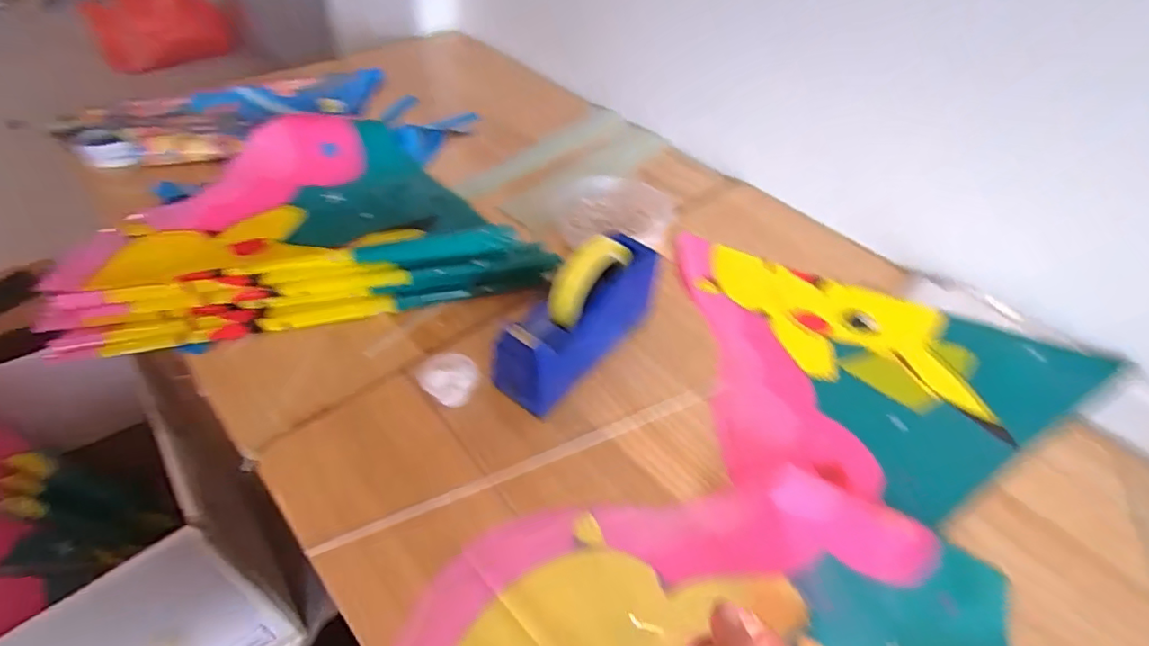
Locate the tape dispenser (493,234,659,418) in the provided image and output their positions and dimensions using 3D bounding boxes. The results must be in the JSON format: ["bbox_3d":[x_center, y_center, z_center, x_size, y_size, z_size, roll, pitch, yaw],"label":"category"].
[{"bbox_3d":[0.007,-0.004,0.547,0.067,0.131,0.211,35,53,26],"label":"tape dispenser"}]

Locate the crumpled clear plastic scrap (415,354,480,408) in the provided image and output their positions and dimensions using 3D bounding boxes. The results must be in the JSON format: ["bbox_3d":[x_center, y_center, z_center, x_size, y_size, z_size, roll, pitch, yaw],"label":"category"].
[{"bbox_3d":[-0.125,0.057,0.538,0.058,0.038,0.048,-1,46,-7],"label":"crumpled clear plastic scrap"}]

